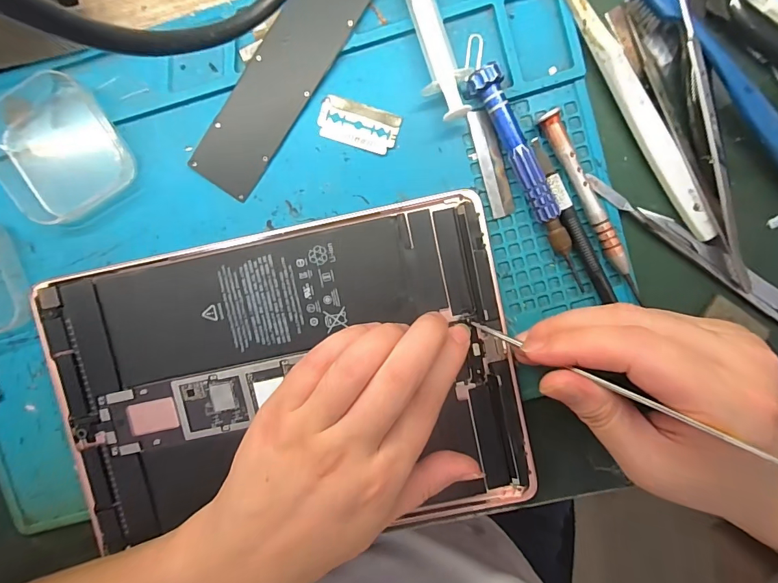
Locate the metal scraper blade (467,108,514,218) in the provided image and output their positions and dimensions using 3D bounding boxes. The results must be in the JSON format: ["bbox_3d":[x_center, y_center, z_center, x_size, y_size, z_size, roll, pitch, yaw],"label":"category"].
[{"bbox_3d":[0.056,-0.069,0.220,0.013,0.004,0.057,-15,96,3],"label":"metal scraper blade"}]

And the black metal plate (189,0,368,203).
[{"bbox_3d":[-0.047,-0.126,0.212,0.033,0.005,0.164,34,101,-10],"label":"black metal plate"}]

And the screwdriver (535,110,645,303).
[{"bbox_3d":[0.109,-0.045,0.217,0.012,0.010,0.108,-30,95,4],"label":"screwdriver"}]

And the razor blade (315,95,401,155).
[{"bbox_3d":[-0.017,-0.089,0.220,0.043,0.004,0.022,18,96,-1],"label":"razor blade"}]

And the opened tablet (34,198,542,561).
[{"bbox_3d":[-0.056,0.053,0.230,0.246,0.012,0.173,-10,96,2],"label":"opened tablet"}]

